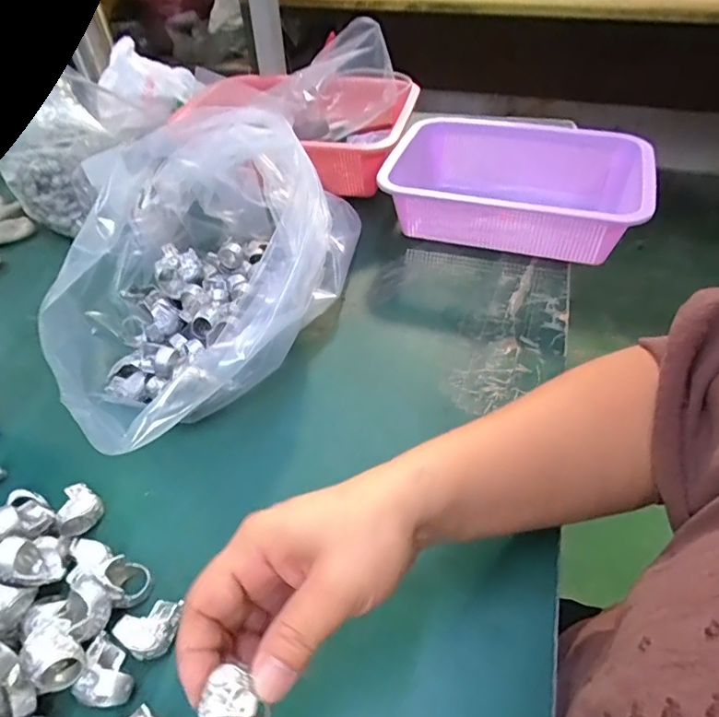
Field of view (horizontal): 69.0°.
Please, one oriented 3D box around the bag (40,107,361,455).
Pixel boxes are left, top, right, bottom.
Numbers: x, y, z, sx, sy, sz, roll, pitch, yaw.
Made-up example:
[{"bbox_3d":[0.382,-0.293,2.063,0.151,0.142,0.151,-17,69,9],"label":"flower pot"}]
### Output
[{"bbox_3d":[-0.136,-0.083,0.444,0.219,0.137,0.327,6,46,7],"label":"bag"}]

